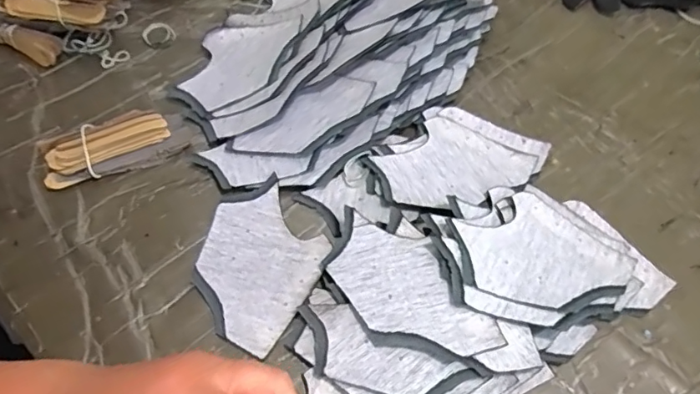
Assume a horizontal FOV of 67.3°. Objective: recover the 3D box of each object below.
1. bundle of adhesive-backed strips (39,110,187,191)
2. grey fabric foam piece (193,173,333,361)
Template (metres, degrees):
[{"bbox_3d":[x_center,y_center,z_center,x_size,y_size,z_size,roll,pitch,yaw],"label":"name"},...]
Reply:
[{"bbox_3d":[-0.207,-0.046,0.460,0.112,0.020,0.048,-20,60,-12],"label":"bundle of adhesive-backed strips"},{"bbox_3d":[-0.075,0.050,0.417,0.104,0.009,0.121,28,62,16],"label":"grey fabric foam piece"}]

